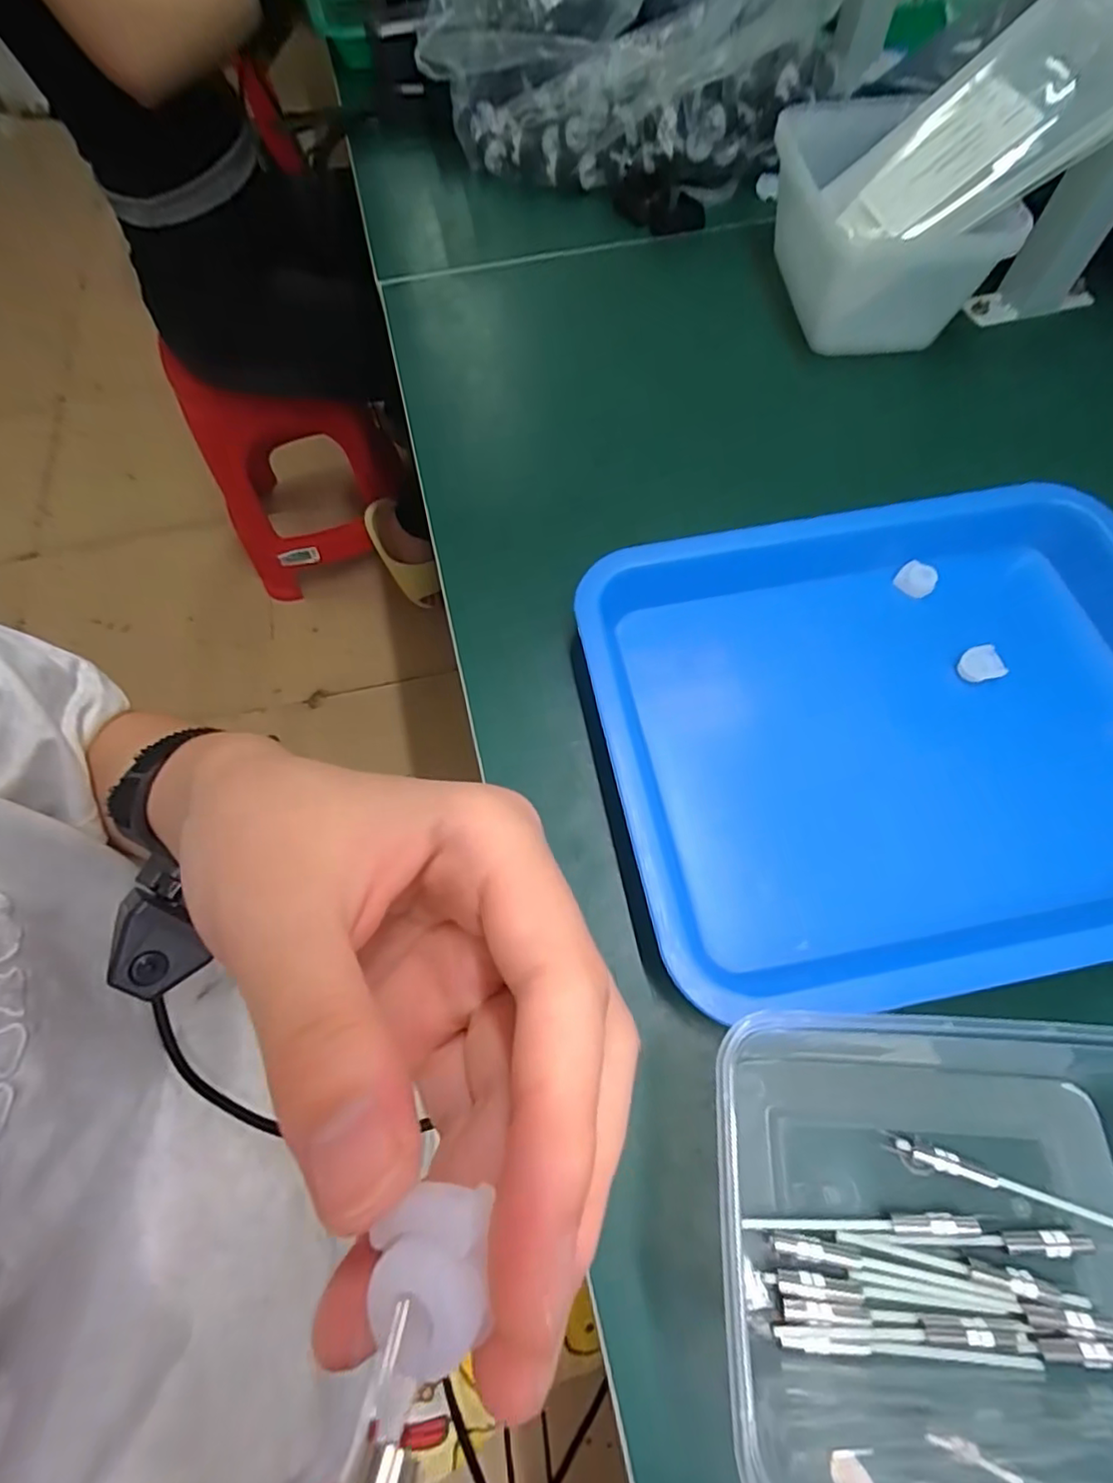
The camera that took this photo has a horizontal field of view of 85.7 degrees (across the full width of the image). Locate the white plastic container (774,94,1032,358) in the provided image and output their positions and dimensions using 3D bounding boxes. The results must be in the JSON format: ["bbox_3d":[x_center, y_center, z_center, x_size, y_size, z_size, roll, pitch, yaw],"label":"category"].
[{"bbox_3d":[0.210,-0.351,0.411,0.110,0.072,0.168,-4,65,0],"label":"white plastic container"}]

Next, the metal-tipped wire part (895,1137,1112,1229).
[{"bbox_3d":[0.160,0.155,0.208,0.078,0.005,0.007,17,67,9],"label":"metal-tipped wire part"}]

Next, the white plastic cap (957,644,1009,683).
[{"bbox_3d":[0.209,-0.037,0.296,0.017,0.008,0.017,-16,66,-6],"label":"white plastic cap"}]

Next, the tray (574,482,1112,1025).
[{"bbox_3d":[0.170,-0.007,0.291,0.281,0.058,0.223,-9,65,-3],"label":"tray"}]

